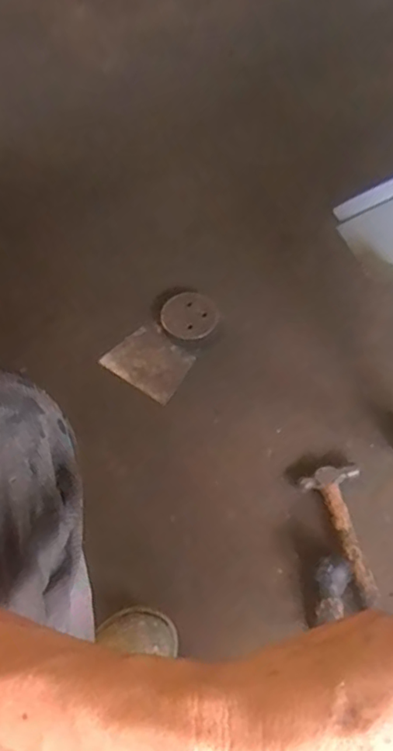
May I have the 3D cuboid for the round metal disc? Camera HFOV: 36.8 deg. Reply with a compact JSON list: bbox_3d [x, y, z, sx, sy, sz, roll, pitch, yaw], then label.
[{"bbox_3d":[-0.010,-0.088,0.875,0.082,0.021,0.071,-7,61,-4],"label":"round metal disc"}]

